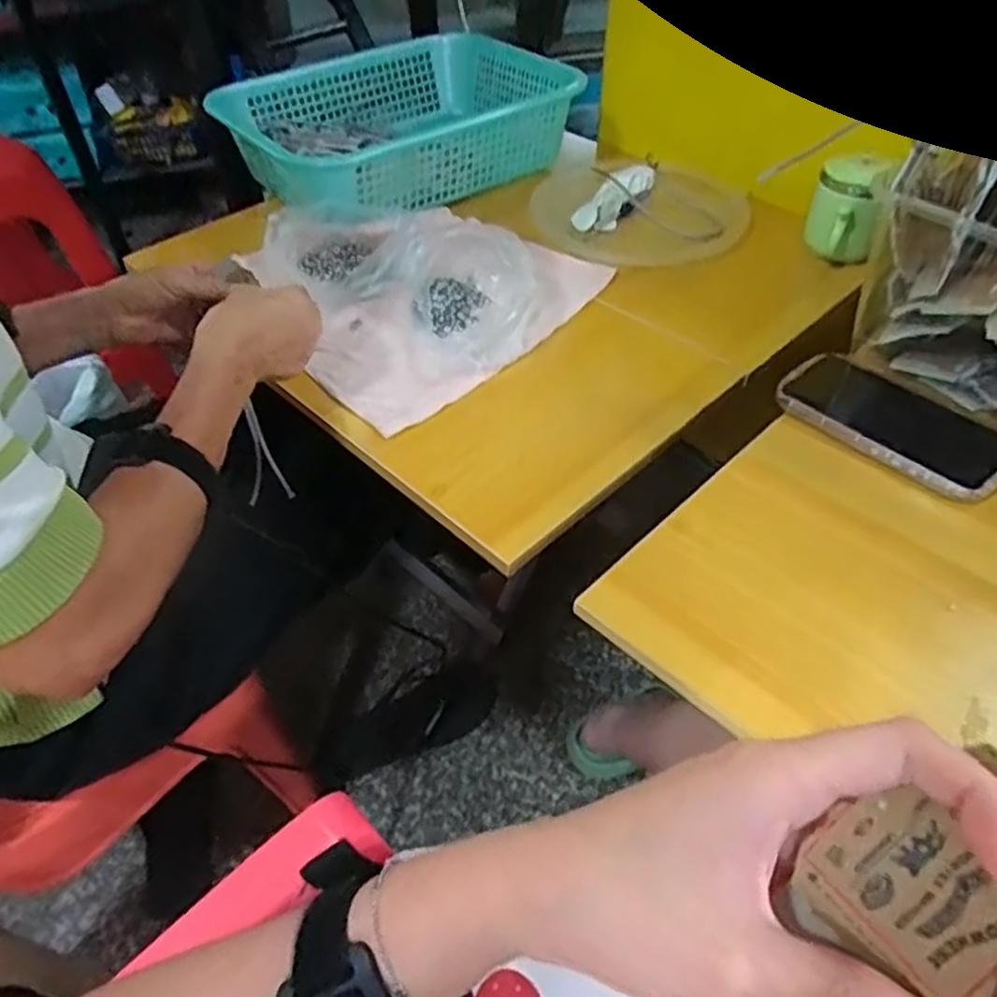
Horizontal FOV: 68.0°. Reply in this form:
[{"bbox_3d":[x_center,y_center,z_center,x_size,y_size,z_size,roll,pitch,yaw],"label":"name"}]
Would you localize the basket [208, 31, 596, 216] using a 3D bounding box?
[{"bbox_3d":[-0.106,-0.461,0.916,0.419,0.095,0.288,-30,54,-24],"label":"basket"}]

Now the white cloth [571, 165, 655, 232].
[{"bbox_3d":[0.137,-0.352,0.851,0.039,0.031,0.147,27,54,24],"label":"white cloth"}]

